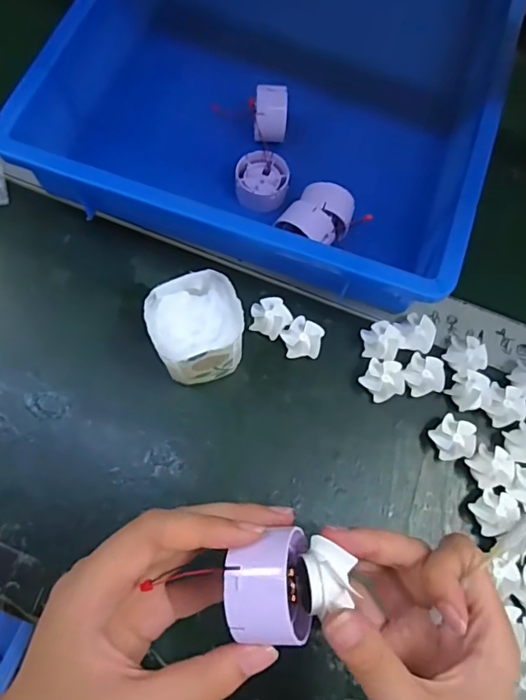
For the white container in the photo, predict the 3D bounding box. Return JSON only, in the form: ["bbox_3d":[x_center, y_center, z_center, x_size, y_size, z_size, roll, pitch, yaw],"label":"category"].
[{"bbox_3d":[-0.049,-0.014,0.381,0.064,0.068,0.067,1,70,-3],"label":"white container"}]

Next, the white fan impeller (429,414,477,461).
[{"bbox_3d":[0.148,0.068,0.389,0.033,0.018,0.033,-22,73,-11],"label":"white fan impeller"}]

